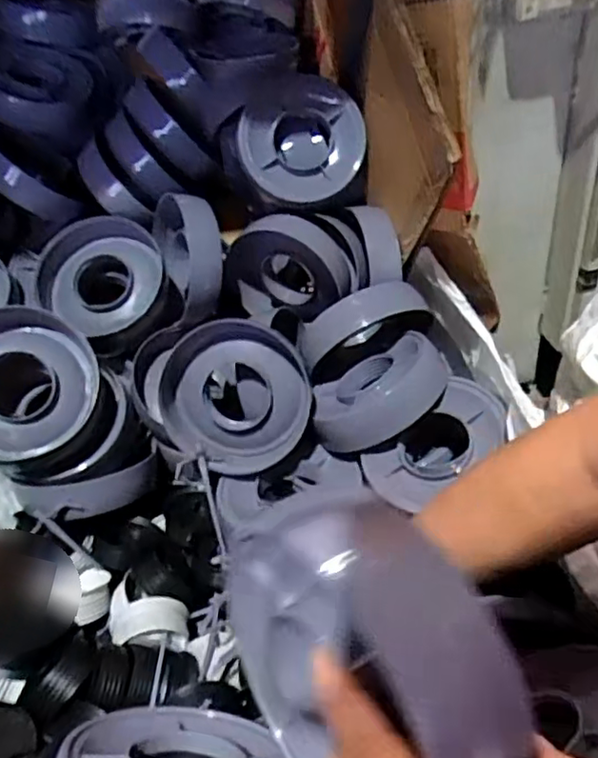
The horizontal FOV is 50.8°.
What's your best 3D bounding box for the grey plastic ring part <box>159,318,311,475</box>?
[{"bbox_3d":[-0.068,0.018,0.652,0.156,0.159,0.037,5,14,3],"label":"grey plastic ring part"}]

